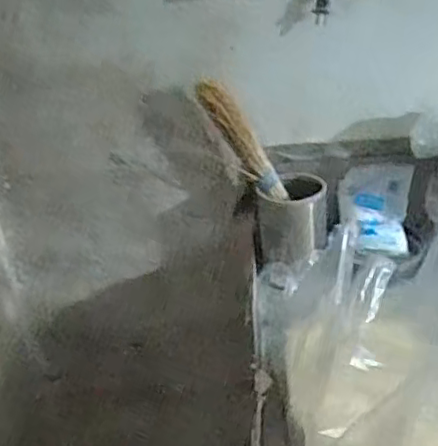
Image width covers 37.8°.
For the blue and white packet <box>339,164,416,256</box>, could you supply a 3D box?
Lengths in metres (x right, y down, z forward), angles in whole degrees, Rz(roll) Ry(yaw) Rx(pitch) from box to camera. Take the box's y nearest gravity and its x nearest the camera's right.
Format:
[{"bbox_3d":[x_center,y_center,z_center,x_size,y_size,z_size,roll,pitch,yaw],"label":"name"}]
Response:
[{"bbox_3d":[0.238,-0.023,0.982,0.106,0.132,0.030,4,-1,14],"label":"blue and white packet"}]

